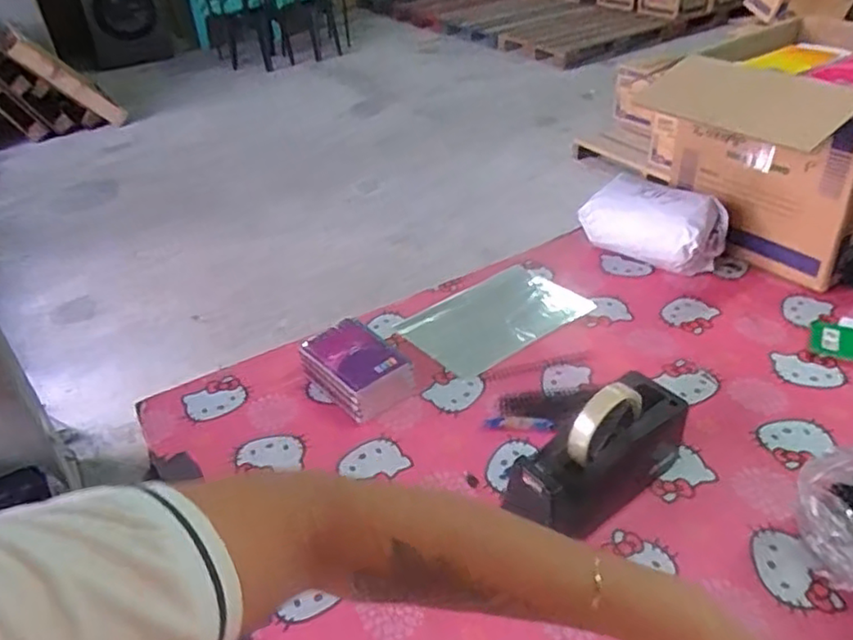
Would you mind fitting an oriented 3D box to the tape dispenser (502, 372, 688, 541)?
[{"bbox_3d":[0.172,0.144,0.657,0.213,0.117,0.075,-27,42,-28],"label":"tape dispenser"}]

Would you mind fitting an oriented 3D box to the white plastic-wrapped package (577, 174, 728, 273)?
[{"bbox_3d":[0.354,-0.146,1.039,0.219,0.114,0.089,22,43,32],"label":"white plastic-wrapped package"}]

